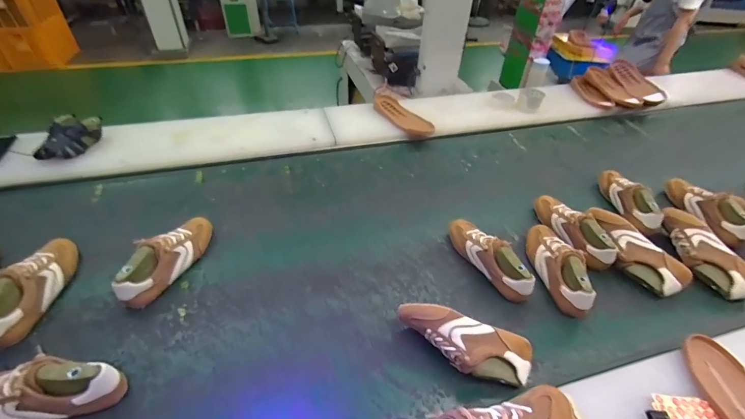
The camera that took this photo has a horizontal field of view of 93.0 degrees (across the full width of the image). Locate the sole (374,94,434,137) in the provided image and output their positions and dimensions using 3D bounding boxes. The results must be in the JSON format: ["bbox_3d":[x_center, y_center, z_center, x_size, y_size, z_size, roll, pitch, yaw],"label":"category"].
[{"bbox_3d":[0.099,-0.341,1.269,0.091,0.031,0.272,-25,50,-29],"label":"sole"}]

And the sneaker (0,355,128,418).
[{"bbox_3d":[-0.525,0.282,0.550,0.232,0.079,0.079,-4,42,-9],"label":"sneaker"}]

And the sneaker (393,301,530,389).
[{"bbox_3d":[0.162,0.244,0.646,0.234,0.081,0.077,16,43,13],"label":"sneaker"}]

